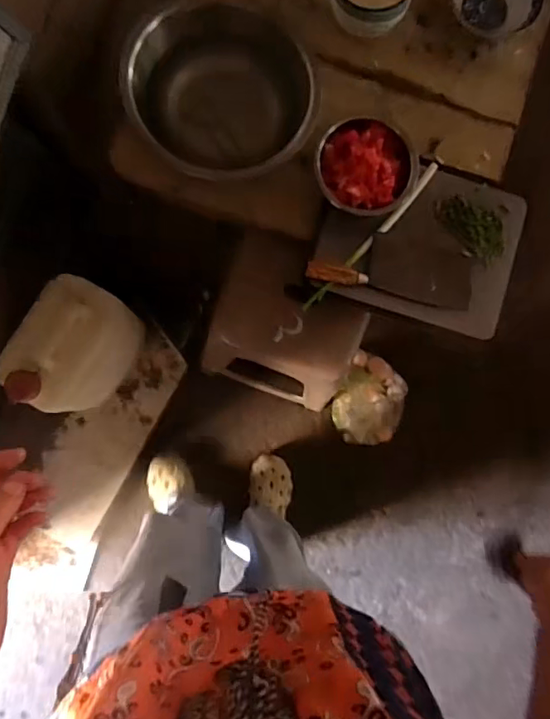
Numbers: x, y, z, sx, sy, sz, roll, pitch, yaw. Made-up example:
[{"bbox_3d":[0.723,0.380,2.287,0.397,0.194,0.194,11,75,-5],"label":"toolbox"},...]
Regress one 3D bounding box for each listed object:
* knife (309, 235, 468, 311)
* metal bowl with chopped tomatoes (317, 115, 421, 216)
[{"bbox_3d":[0.206,-0.163,0.920,0.286,0.024,0.102,11,84,-8],"label":"knife"},{"bbox_3d":[0.156,-0.329,0.890,0.159,0.052,0.160,1,86,-9],"label":"metal bowl with chopped tomatoes"}]

